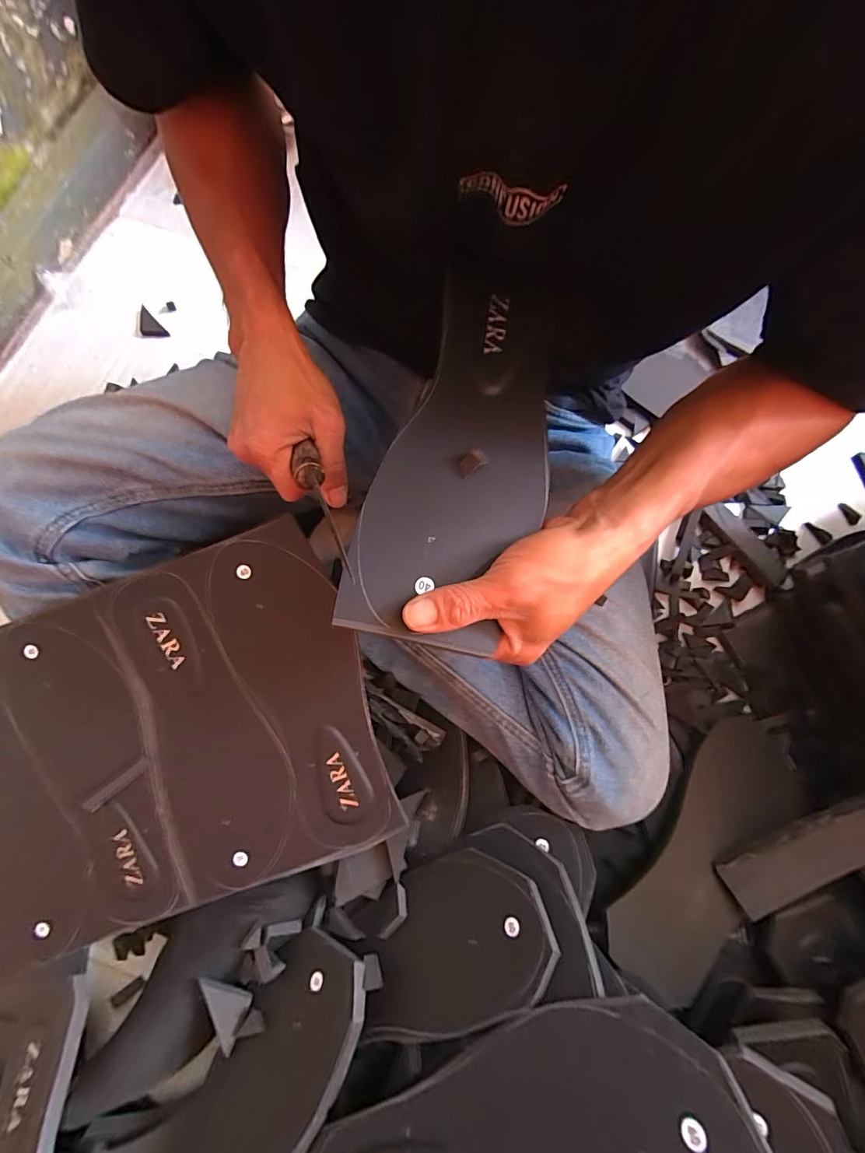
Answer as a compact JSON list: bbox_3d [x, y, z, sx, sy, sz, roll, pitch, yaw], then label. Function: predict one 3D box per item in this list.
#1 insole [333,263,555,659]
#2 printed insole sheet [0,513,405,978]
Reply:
[{"bbox_3d":[0.024,-0.079,0.266,0.092,0.006,0.242,18,76,-5],"label":"insole"},{"bbox_3d":[-0.258,0.148,0.358,0.429,0.016,0.257,-22,93,2],"label":"printed insole sheet"}]

